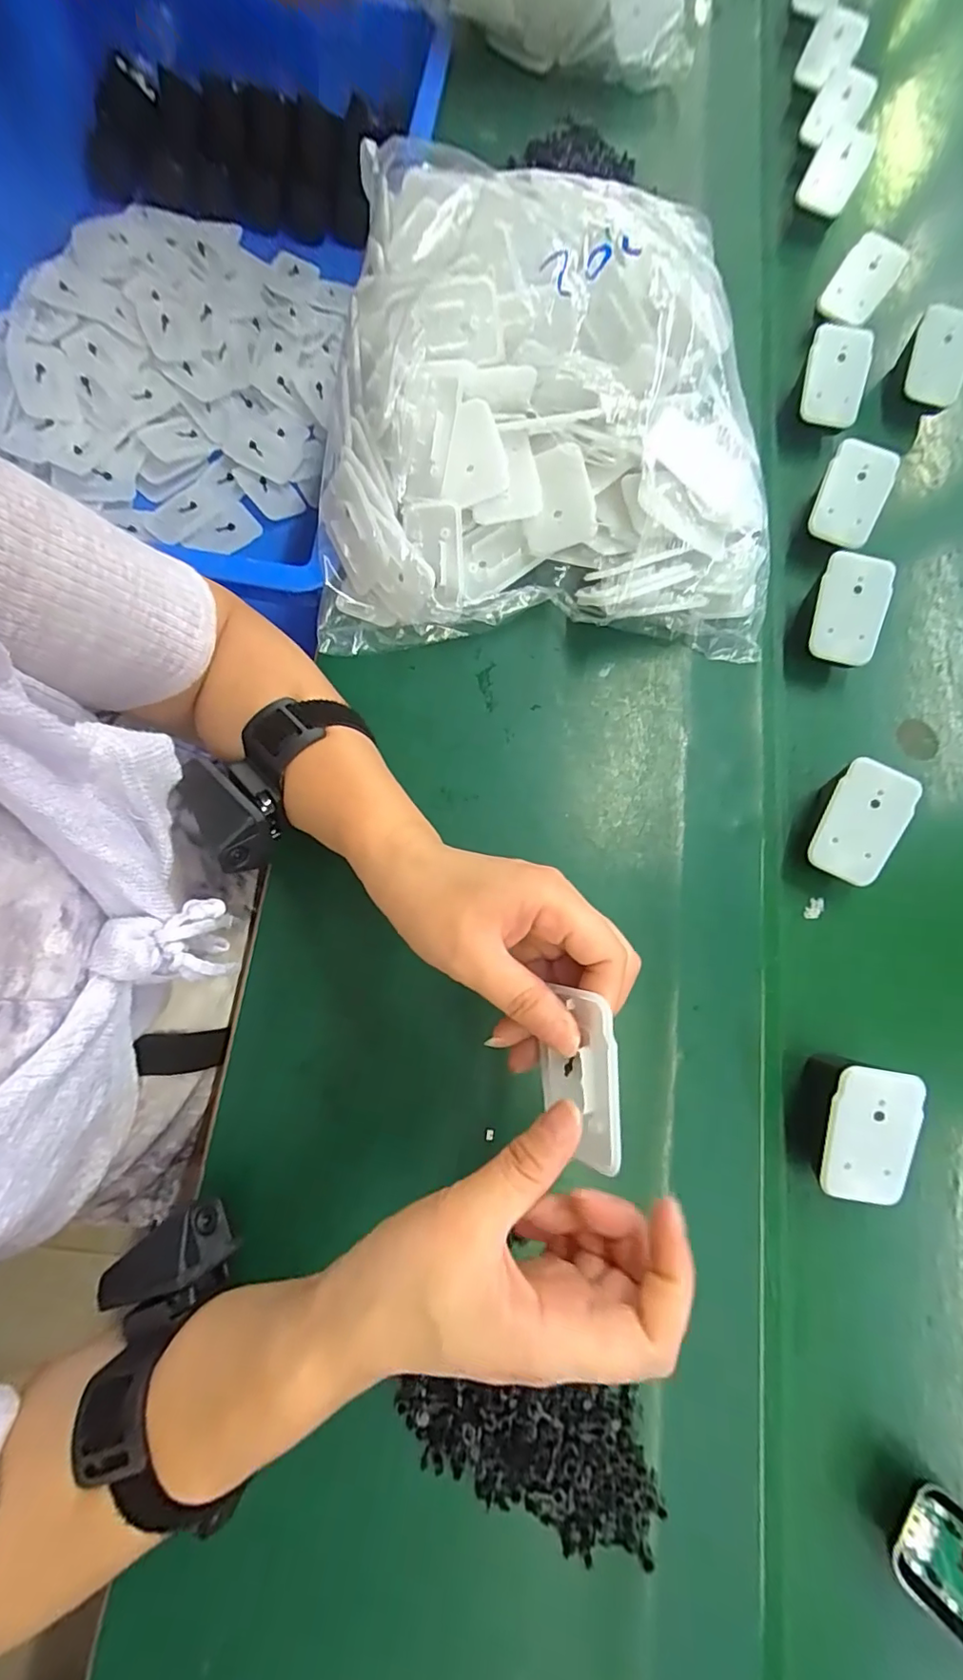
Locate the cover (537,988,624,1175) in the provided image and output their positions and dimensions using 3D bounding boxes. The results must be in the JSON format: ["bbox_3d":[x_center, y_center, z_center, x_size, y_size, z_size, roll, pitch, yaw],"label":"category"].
[{"bbox_3d":[0.039,0.096,0.223,0.007,0.035,0.064,4,86,-44],"label":"cover"}]

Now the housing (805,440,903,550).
[{"bbox_3d":[0.258,-0.239,0.382,0.047,0.013,0.063,23,106,0],"label":"housing"}]

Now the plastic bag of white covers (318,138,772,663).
[{"bbox_3d":[0.043,-0.276,0.361,0.285,0.109,0.277,2,77,-4],"label":"plastic bag of white covers"}]

